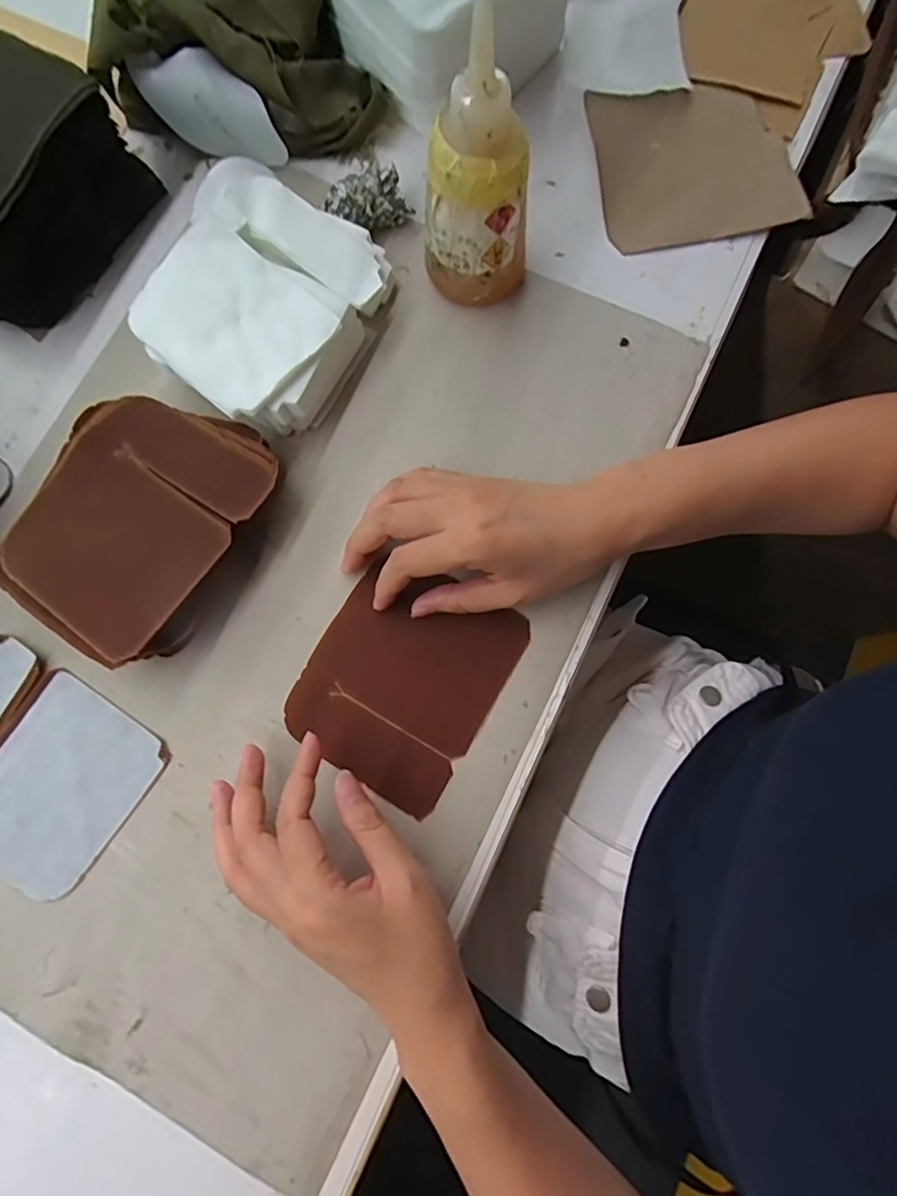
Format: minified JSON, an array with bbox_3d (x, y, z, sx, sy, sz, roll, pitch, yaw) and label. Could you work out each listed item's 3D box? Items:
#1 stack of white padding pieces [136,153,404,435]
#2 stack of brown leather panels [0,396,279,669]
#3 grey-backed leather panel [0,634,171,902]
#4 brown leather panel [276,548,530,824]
[{"bbox_3d":[-0.119,-0.185,0.368,0.123,0.052,0.142,27,81,4],"label":"stack of white padding pieces"},{"bbox_3d":[-0.182,-0.045,0.344,0.111,0.040,0.152,31,81,5],"label":"stack of brown leather panels"},{"bbox_3d":[-0.247,0.101,0.341,0.129,0.004,0.108,33,81,5],"label":"grey-backed leather panel"},{"bbox_3d":[-0.026,0.047,0.344,0.107,0.005,0.126,31,81,5],"label":"brown leather panel"}]

